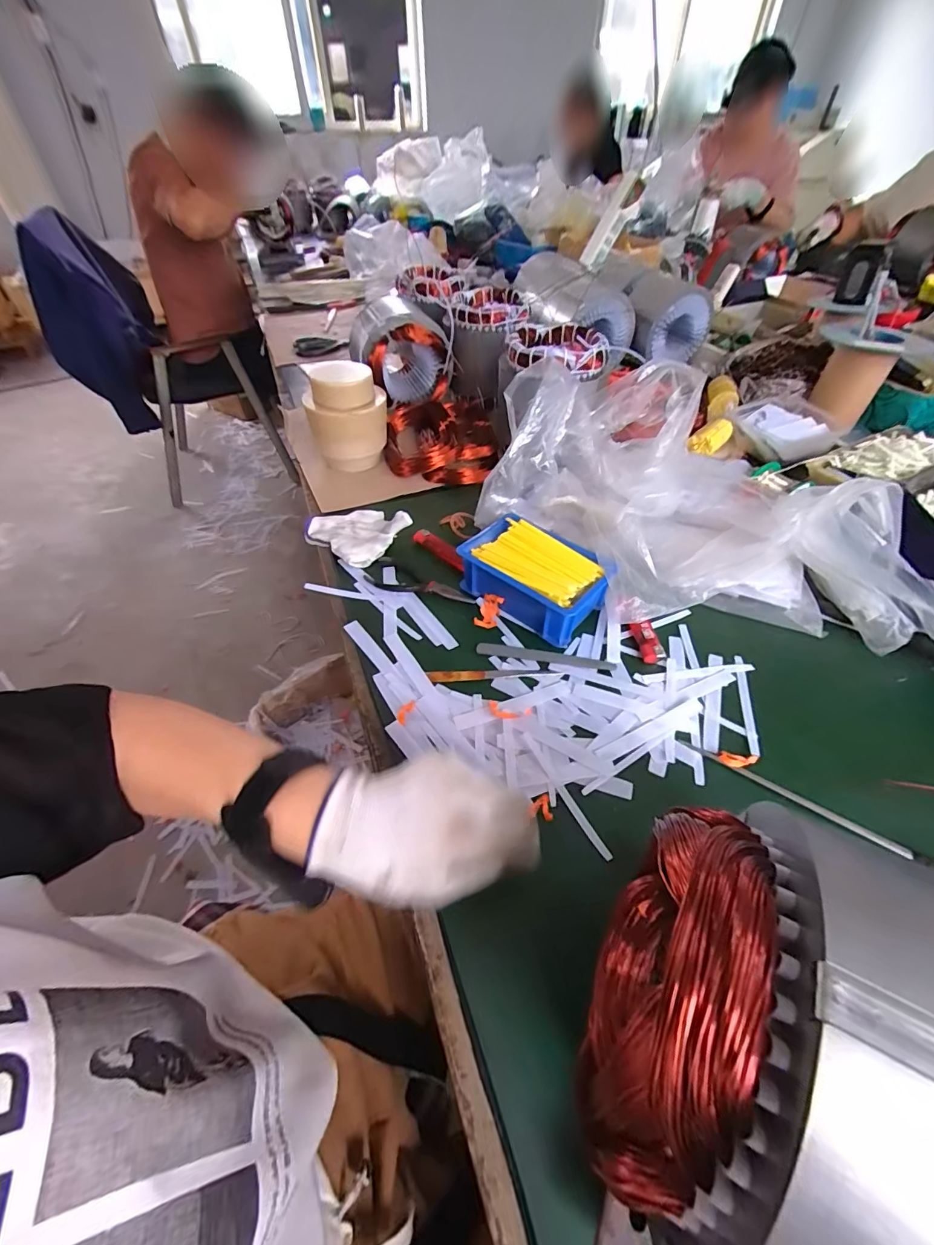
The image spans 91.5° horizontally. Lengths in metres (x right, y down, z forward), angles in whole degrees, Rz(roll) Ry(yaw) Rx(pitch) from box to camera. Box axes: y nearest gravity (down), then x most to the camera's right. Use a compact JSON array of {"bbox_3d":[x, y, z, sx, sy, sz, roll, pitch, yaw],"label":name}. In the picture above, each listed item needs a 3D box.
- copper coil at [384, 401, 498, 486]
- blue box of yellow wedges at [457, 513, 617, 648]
[{"bbox_3d":[-0.044,-0.305,0.728,0.164,0.053,0.227,-3,49,-2],"label":"copper coil"},{"bbox_3d":[0.070,-0.047,0.478,0.148,0.052,0.107,34,57,26],"label":"blue box of yellow wedges"}]

